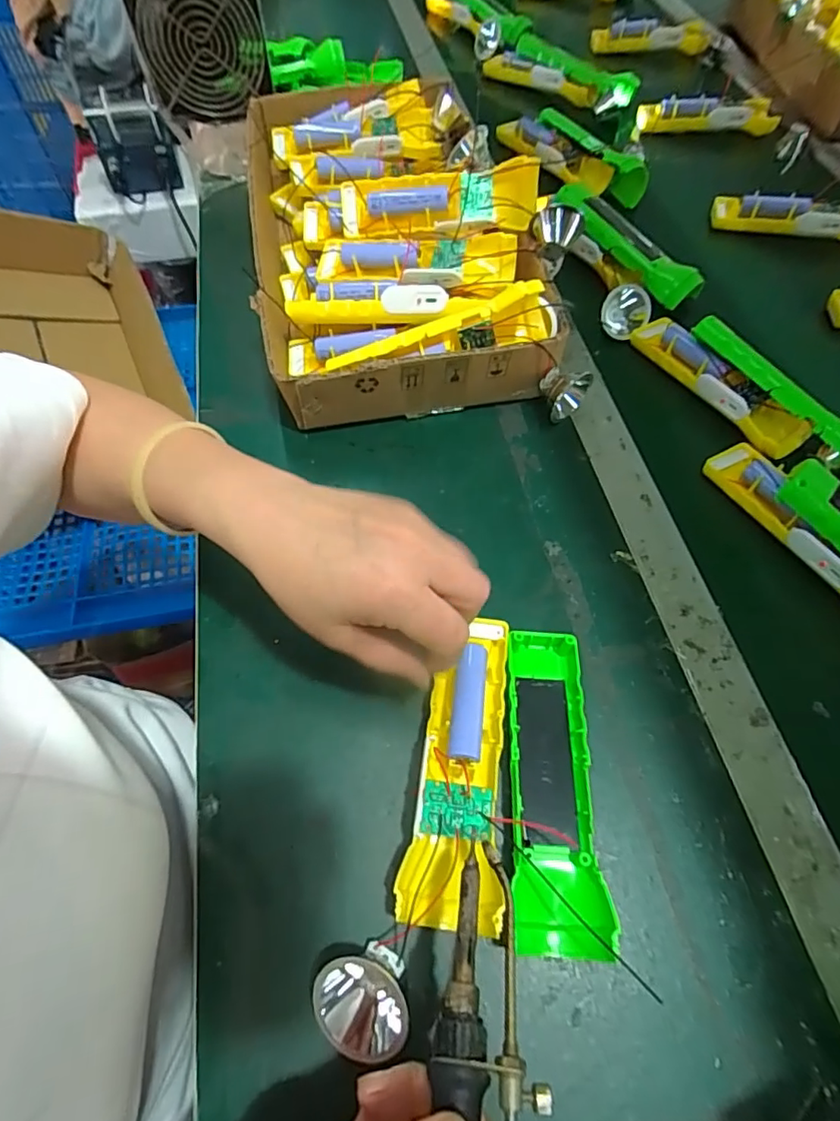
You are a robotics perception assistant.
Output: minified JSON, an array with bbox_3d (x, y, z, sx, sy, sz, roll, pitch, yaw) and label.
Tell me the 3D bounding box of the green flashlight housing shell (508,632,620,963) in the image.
[{"bbox_3d":[0.071,0.117,0.298,0.044,0.033,0.163,0,60,1],"label":"green flashlight housing shell"}]

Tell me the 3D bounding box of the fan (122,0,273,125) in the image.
[{"bbox_3d":[-0.213,-0.507,0.530,0.121,0.118,0.033,-11,60,-5],"label":"fan"}]

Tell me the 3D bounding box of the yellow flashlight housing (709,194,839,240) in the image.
[{"bbox_3d":[0.393,-0.359,0.567,0.164,0.028,0.037,13,61,8],"label":"yellow flashlight housing"}]

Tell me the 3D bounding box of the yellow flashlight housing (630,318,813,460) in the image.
[{"bbox_3d":[0.245,-0.150,0.452,0.042,0.031,0.159,-27,63,-14],"label":"yellow flashlight housing"}]

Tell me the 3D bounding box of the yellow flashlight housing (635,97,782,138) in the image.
[{"bbox_3d":[0.357,-0.556,0.676,0.167,0.030,0.036,2,60,2],"label":"yellow flashlight housing"}]

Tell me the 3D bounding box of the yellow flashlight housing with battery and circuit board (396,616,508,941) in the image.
[{"bbox_3d":[0.027,0.108,0.301,0.049,0.035,0.161,10,59,7],"label":"yellow flashlight housing with battery and circuit board"}]

